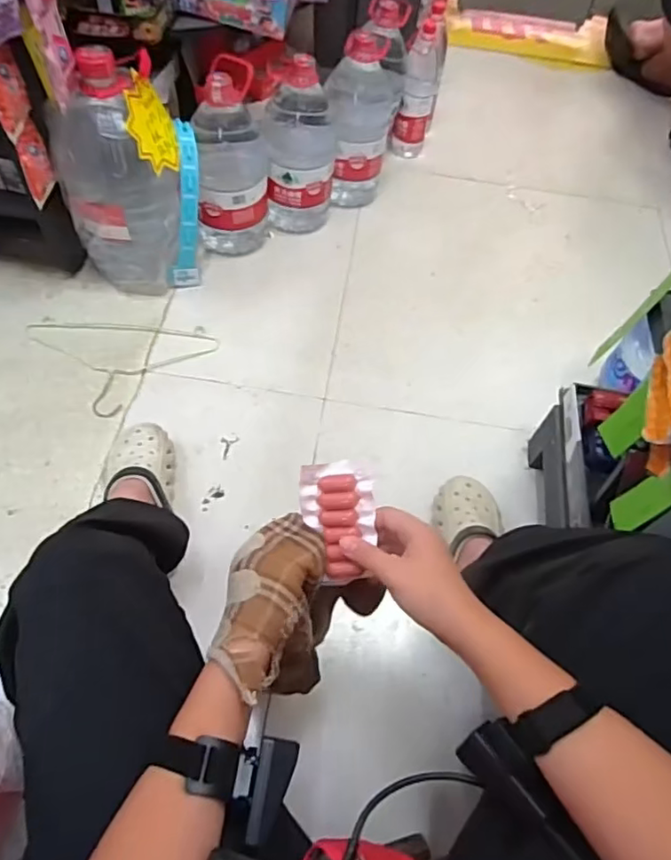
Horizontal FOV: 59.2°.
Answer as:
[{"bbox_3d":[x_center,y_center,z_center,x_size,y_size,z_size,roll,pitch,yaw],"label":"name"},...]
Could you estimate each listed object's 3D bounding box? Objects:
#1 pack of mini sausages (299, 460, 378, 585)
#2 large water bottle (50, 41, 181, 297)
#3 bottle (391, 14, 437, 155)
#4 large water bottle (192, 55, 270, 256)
[{"bbox_3d":[0.003,0.085,0.532,0.067,0.013,0.110,-3,95,11],"label":"pack of mini sausages"},{"bbox_3d":[-0.426,-0.474,1.160,0.184,0.423,0.165,-34,66,-23],"label":"large water bottle"},{"bbox_3d":[0.212,-0.877,1.530,0.090,0.315,0.109,9,58,4],"label":"bottle"},{"bbox_3d":[-0.225,-0.558,1.272,0.145,0.382,0.139,0,58,-1],"label":"large water bottle"}]

